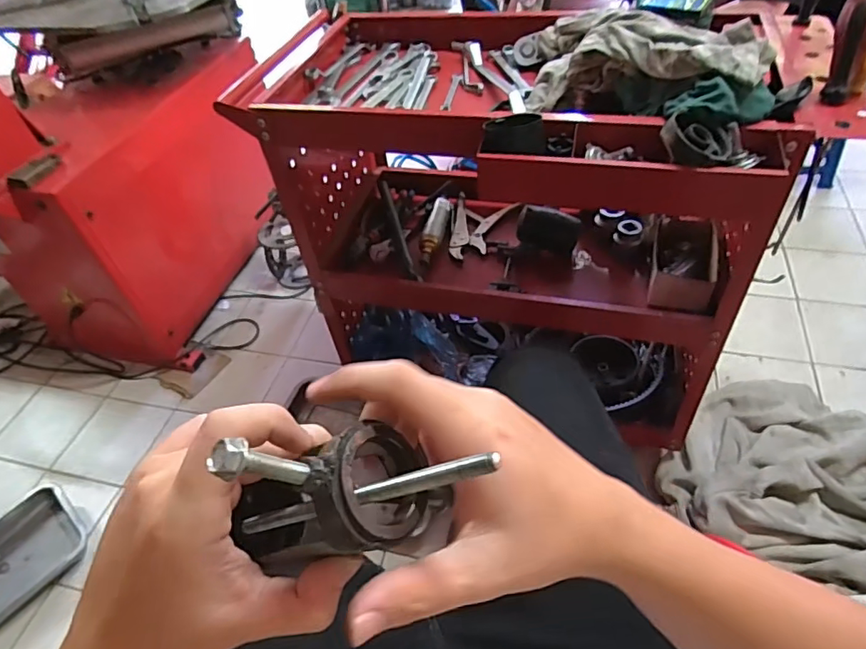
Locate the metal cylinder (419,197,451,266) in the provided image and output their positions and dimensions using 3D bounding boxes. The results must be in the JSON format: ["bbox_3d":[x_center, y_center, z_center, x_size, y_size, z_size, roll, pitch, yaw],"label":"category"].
[{"bbox_3d":[0.003,-0.176,1.015,0.036,0.030,0.171,7,49,13],"label":"metal cylinder"}]

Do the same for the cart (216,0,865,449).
[{"bbox_3d":[0.173,-0.159,0.922,0.742,0.688,0.416,15,51,20],"label":"cart"}]

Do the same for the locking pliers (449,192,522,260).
[{"bbox_3d":[0.095,-0.186,1.022,0.114,0.024,0.169,5,48,12],"label":"locking pliers"}]

